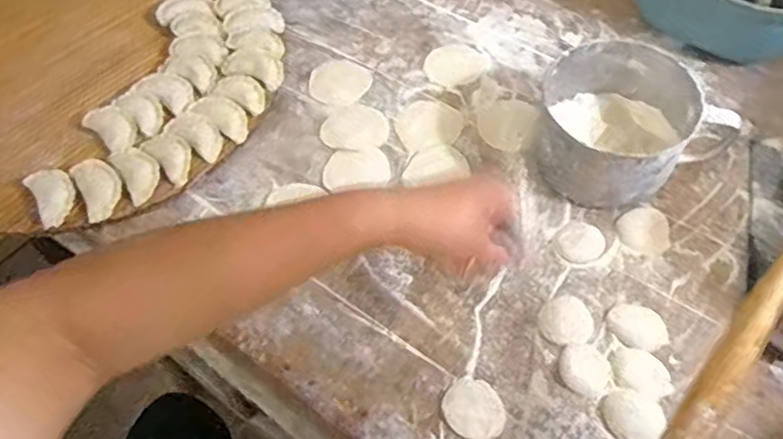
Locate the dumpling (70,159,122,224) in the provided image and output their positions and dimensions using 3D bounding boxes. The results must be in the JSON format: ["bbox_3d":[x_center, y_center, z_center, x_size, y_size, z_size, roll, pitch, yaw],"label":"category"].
[{"bbox_3d":[-0.284,-0.031,0.627,0.037,0.015,0.068,-26,59,-13],"label":"dumpling"}]

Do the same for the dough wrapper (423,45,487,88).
[{"bbox_3d":[0.074,-0.180,0.745,0.070,0.004,0.061,-6,57,0],"label":"dough wrapper"}]

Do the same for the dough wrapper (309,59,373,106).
[{"bbox_3d":[-0.059,-0.158,0.738,0.068,0.004,0.067,-2,57,3],"label":"dough wrapper"}]

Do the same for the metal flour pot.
[{"bbox_3d":[0.215,-0.088,0.632,0.153,0.088,0.145,-2,57,3],"label":"metal flour pot"}]

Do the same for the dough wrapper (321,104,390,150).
[{"bbox_3d":[-0.040,-0.102,0.700,0.071,0.004,0.065,-2,57,3],"label":"dough wrapper"}]

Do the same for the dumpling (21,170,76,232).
[{"bbox_3d":[-0.328,-0.024,0.626,0.040,0.016,0.065,-29,60,-14],"label":"dumpling"}]

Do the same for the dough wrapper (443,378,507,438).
[{"bbox_3d":[0.068,0.156,0.529,0.052,0.005,0.046,38,66,24],"label":"dough wrapper"}]

